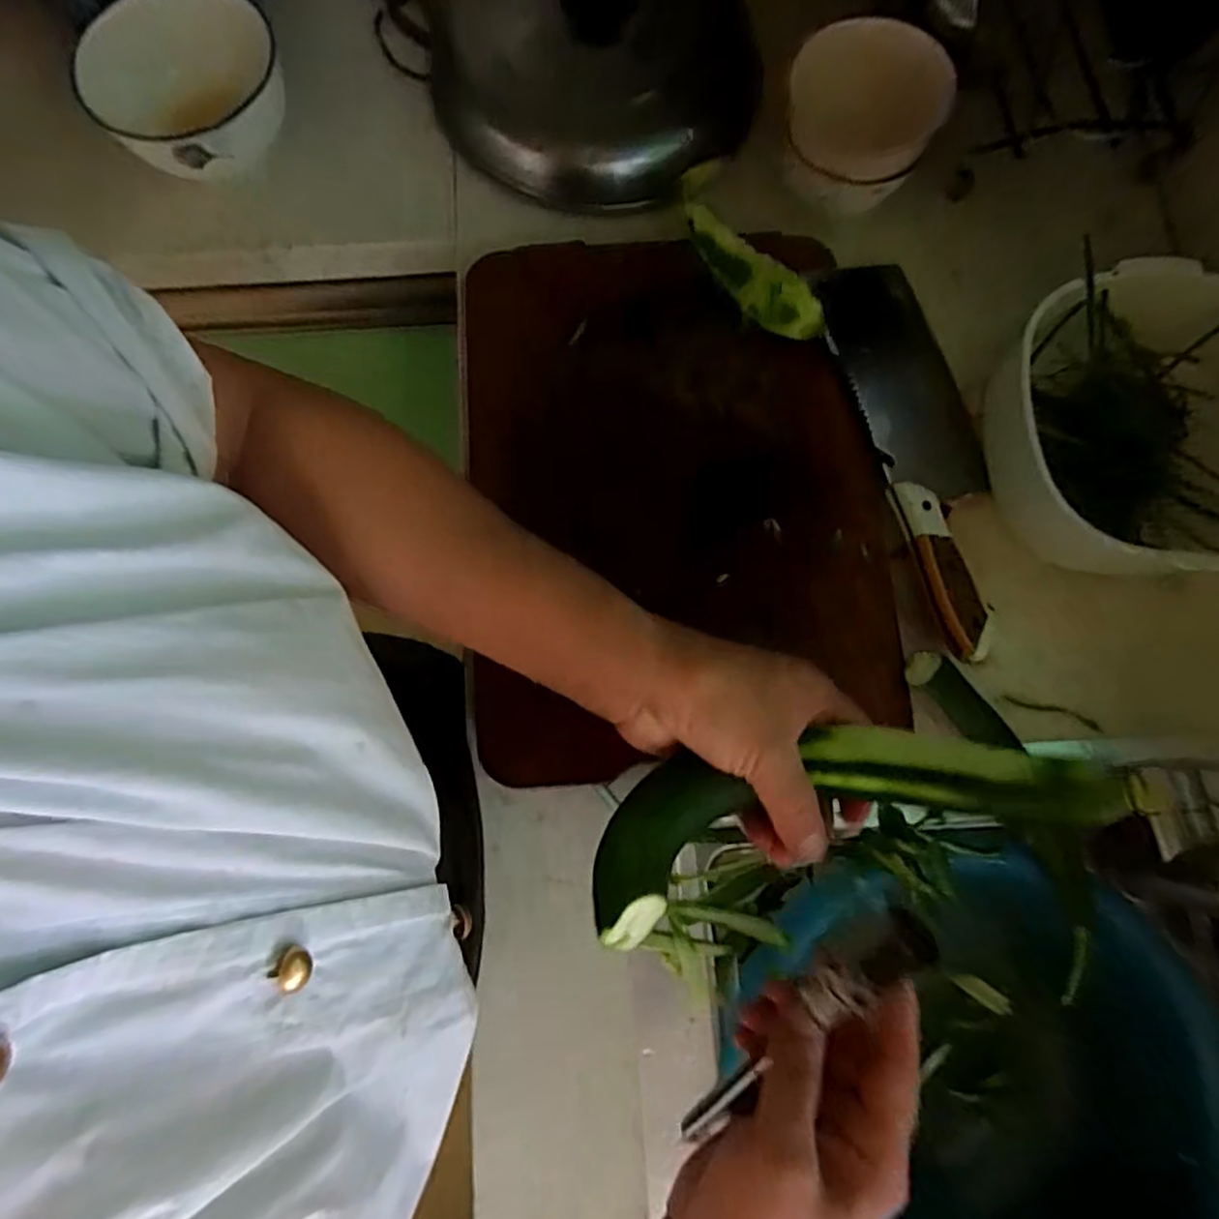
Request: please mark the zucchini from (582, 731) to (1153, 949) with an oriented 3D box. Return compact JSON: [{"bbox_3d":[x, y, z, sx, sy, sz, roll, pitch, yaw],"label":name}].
[{"bbox_3d":[0.087,0.078,0.269,0.188,0.049,0.057,-11,77,-1],"label":"zucchini"}]

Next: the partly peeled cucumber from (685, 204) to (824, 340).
[{"bbox_3d":[0.097,-0.240,0.497,0.031,0.032,0.129,-43,81,-10],"label":"partly peeled cucumber"}]

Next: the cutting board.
[{"bbox_3d":[0.048,-0.090,0.487,0.293,0.033,0.382,-5,77,-2],"label":"cutting board"}]

